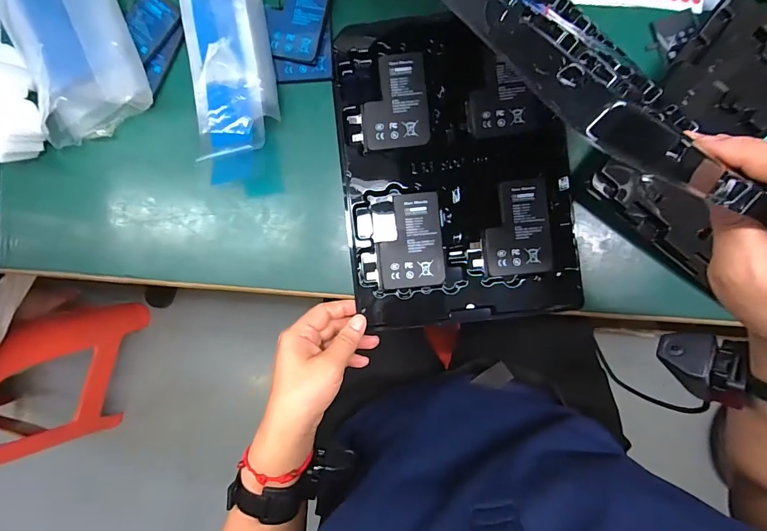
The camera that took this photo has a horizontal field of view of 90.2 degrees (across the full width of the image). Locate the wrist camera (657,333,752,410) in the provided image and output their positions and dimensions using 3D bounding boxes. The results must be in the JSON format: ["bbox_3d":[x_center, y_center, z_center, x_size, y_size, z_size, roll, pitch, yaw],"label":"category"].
[{"bbox_3d":[0.216,0.069,0.258,0.042,0.025,0.043,6,89,1],"label":"wrist camera"}]

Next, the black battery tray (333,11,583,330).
[{"bbox_3d":[0.068,-0.089,0.364,0.209,0.022,0.282,-5,89,1],"label":"black battery tray"}]

